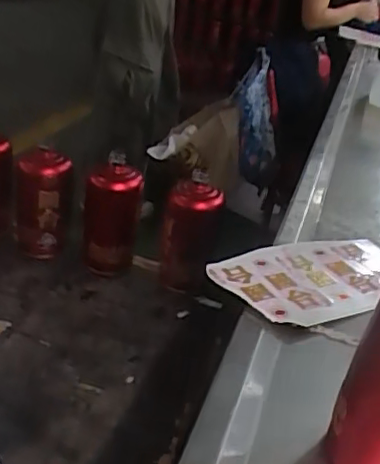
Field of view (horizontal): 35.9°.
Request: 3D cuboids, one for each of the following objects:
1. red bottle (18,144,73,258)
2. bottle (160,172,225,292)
[{"bbox_3d":[-0.227,-0.039,0.909,0.079,0.170,0.068,-1,30,-15],"label":"red bottle"},{"bbox_3d":[-0.001,0.008,0.880,0.081,0.183,0.068,7,29,-2],"label":"bottle"}]

